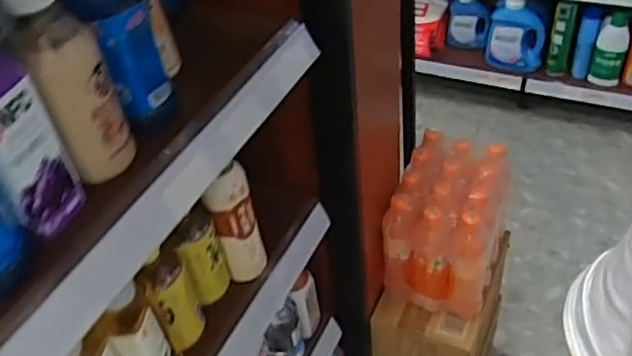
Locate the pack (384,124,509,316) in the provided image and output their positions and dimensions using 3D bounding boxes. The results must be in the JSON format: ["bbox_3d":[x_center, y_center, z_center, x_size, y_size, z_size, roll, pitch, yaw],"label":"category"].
[{"bbox_3d":[0.241,0.083,1.185,0.180,0.250,0.210,14,46,21],"label":"pack"}]

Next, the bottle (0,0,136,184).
[{"bbox_3d":[-0.197,-0.077,0.529,0.061,0.160,0.062,-22,45,-16],"label":"bottle"}]

